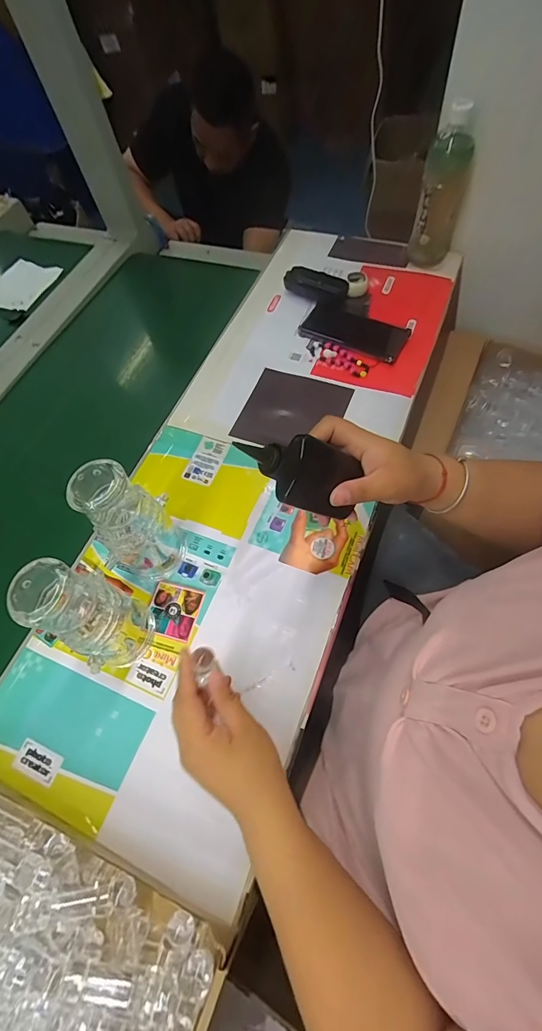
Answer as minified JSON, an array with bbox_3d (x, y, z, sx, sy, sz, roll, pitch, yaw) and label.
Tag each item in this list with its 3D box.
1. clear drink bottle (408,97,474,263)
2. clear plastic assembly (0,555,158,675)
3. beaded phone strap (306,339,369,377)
[{"bbox_3d":[0.273,-0.509,0.641,0.073,0.201,0.064,13,65,12],"label":"clear drink bottle"},{"bbox_3d":[-0.176,0.101,0.391,0.063,0.173,0.077,21,67,13],"label":"clear plastic assembly"},{"bbox_3d":[0.101,-0.246,0.631,0.109,0.011,0.038,34,71,18],"label":"beaded phone strap"}]

